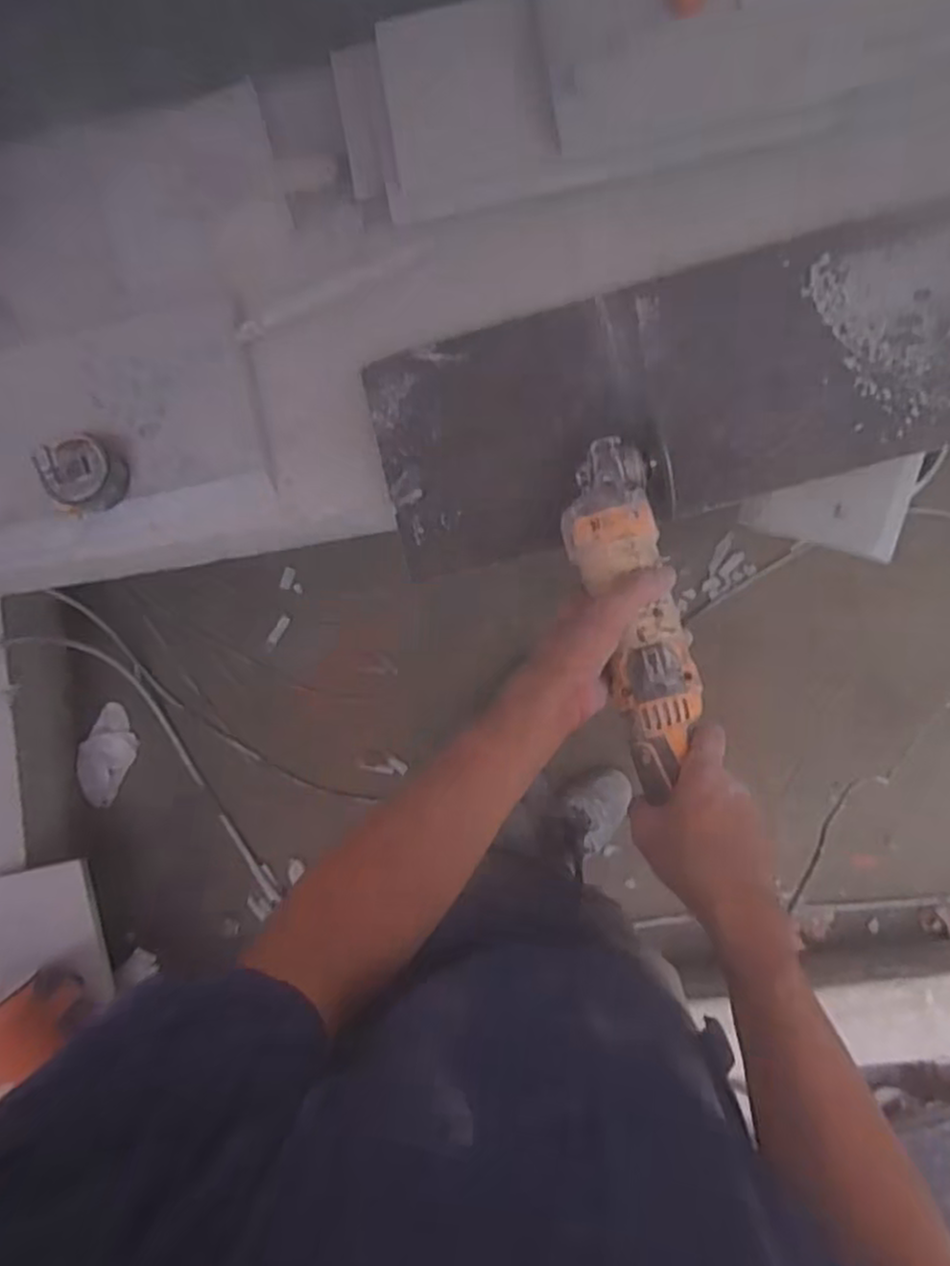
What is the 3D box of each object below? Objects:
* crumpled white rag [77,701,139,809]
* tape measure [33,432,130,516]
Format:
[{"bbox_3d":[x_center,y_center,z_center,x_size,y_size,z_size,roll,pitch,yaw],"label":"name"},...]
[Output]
[{"bbox_3d":[-0.730,0.240,1.484,0.098,0.034,0.189,30,68,-36],"label":"crumpled white rag"},{"bbox_3d":[-0.364,-0.147,0.693,0.065,0.032,0.067,0,88,6],"label":"tape measure"}]

